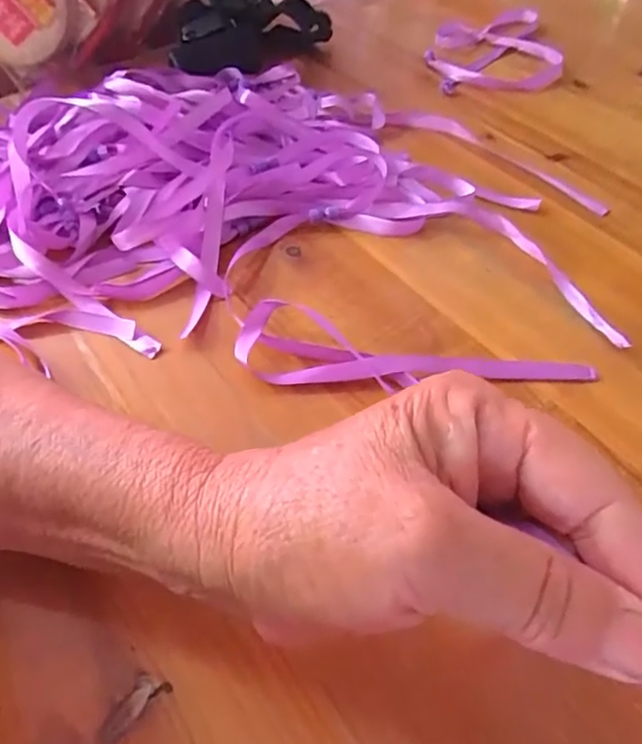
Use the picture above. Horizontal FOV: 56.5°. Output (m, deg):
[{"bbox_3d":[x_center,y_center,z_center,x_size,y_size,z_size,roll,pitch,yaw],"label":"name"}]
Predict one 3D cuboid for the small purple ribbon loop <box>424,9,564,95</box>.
[{"bbox_3d":[0.145,-0.276,0.512,0.109,0.012,0.140,3,51,1],"label":"small purple ribbon loop"}]

